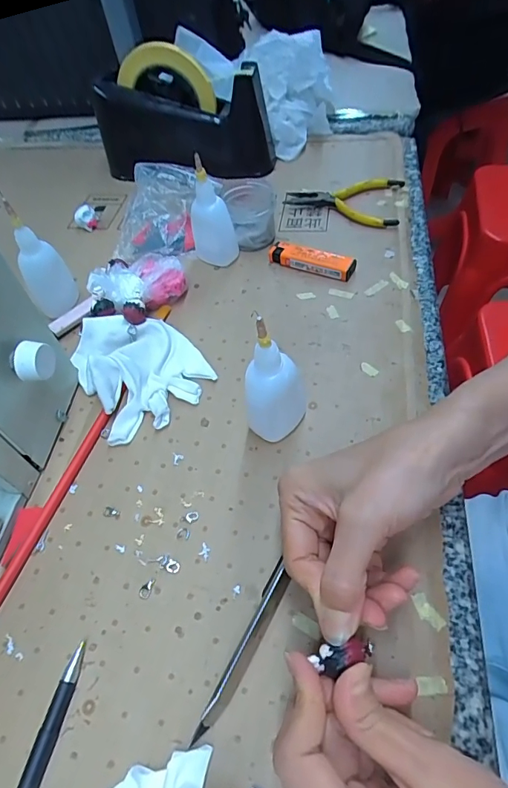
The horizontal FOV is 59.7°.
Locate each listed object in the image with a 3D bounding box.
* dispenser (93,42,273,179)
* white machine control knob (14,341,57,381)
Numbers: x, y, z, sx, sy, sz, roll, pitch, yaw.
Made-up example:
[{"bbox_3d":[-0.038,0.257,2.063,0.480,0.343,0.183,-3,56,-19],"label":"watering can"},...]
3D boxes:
[{"bbox_3d":[-0.083,-0.321,0.514,0.209,0.120,0.062,3,55,9],"label":"dispenser"},{"bbox_3d":[-0.138,-0.021,0.280,0.018,0.018,0.023,-5,55,-3],"label":"white machine control knob"}]

